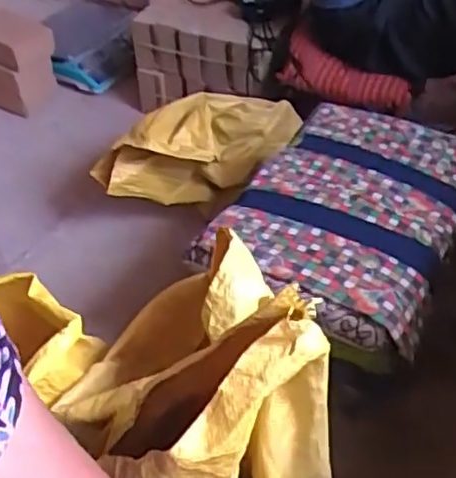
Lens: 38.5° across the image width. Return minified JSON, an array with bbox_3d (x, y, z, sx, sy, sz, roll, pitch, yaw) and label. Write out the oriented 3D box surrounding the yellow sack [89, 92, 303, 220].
[{"bbox_3d":[-0.041,-0.187,1.316,0.439,0.212,0.166,-33,52,-28],"label":"yellow sack"}]

